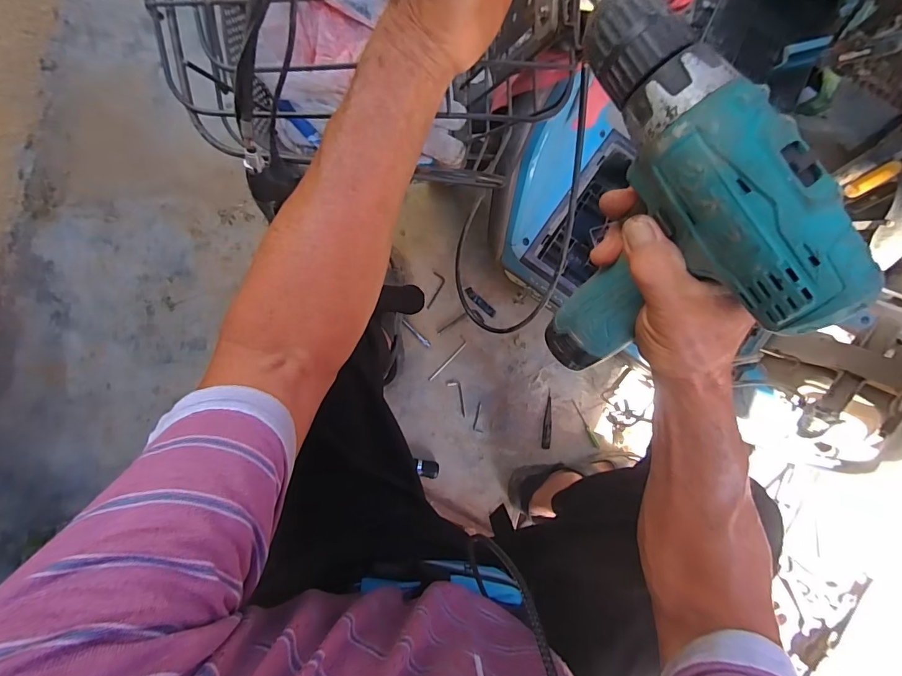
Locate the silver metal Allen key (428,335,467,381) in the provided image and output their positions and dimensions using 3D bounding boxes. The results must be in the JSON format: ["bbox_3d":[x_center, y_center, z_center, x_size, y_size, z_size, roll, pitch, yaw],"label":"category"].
[{"bbox_3d":[-0.010,0.042,0.860,0.018,0.006,0.113,43,90,-1],"label":"silver metal Allen key"}]

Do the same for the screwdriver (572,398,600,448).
[{"bbox_3d":[0.279,0.177,0.863,0.011,0.007,0.109,-26,91,0],"label":"screwdriver"}]

